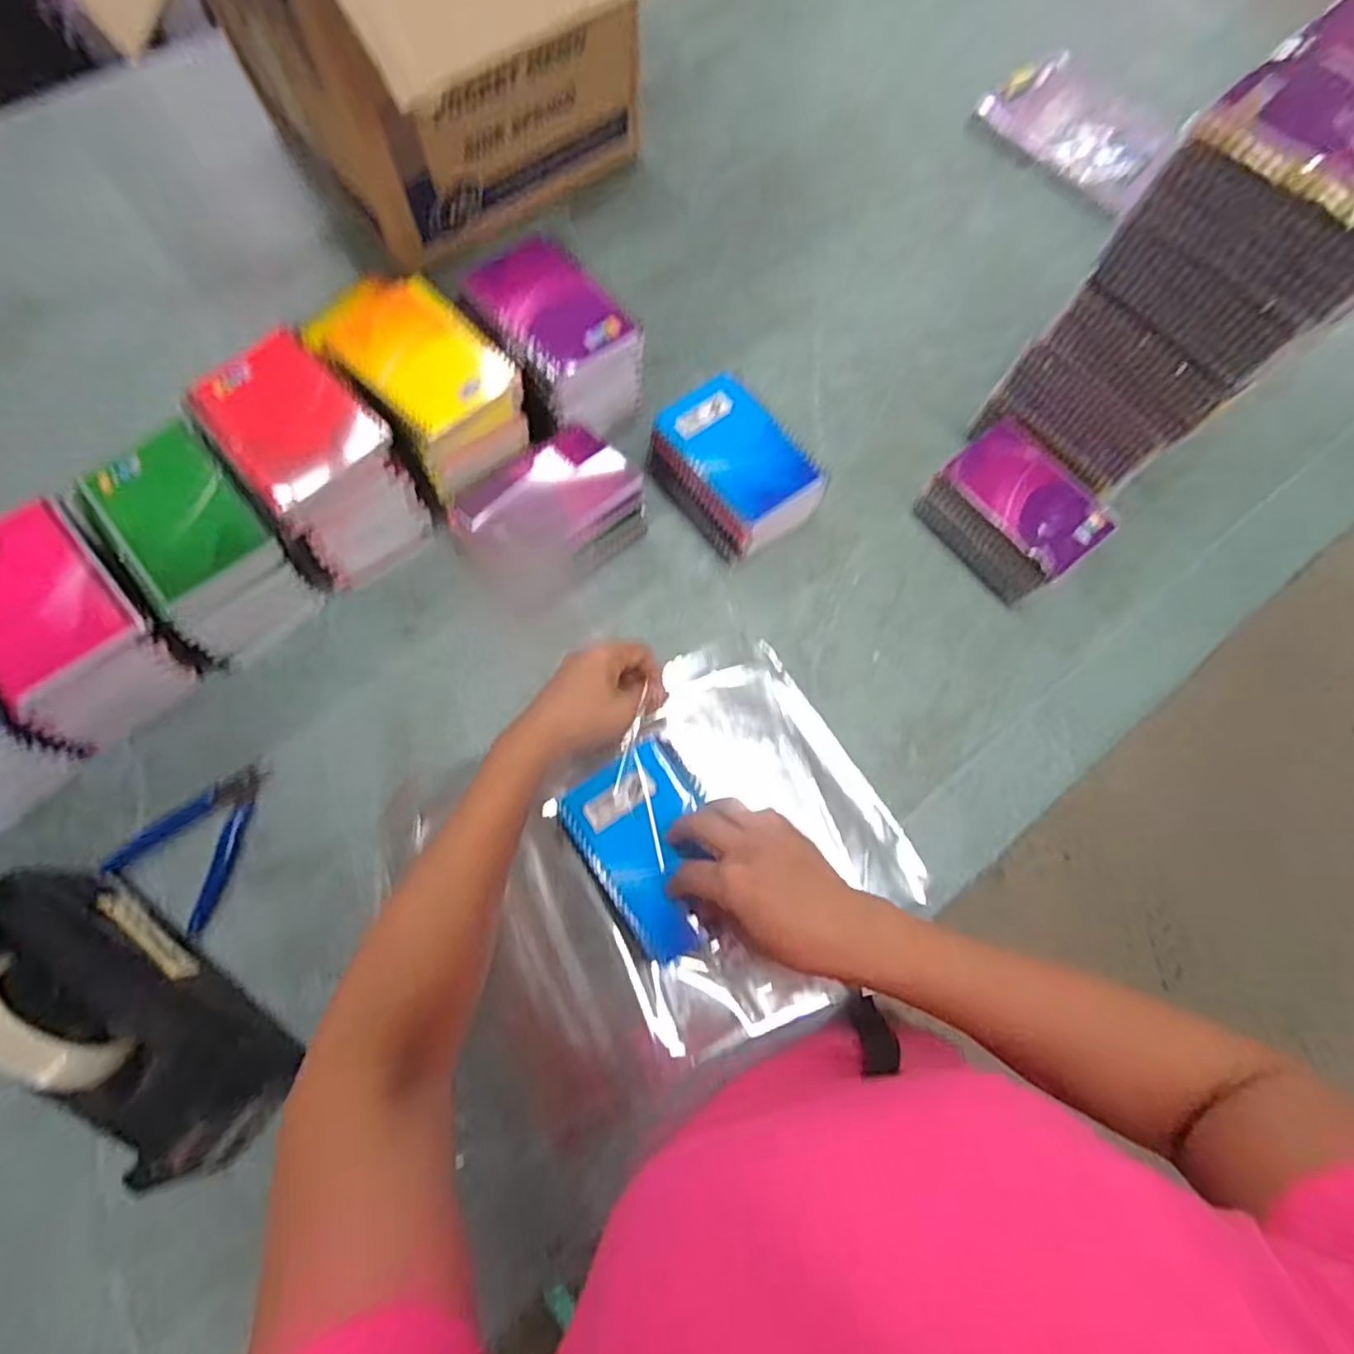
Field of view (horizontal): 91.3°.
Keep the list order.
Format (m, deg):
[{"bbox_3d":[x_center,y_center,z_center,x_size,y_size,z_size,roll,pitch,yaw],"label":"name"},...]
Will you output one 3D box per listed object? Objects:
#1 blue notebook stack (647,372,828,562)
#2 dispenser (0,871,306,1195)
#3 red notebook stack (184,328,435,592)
[{"bbox_3d":[0.050,-0.176,0.571,0.097,0.065,0.142,-39,77,-14],"label":"blue notebook stack"},{"bbox_3d":[-0.337,0.208,0.404,0.213,0.107,0.079,42,74,-2],"label":"dispenser"},{"bbox_3d":[-0.282,-0.166,0.527,0.105,0.109,0.152,-33,75,-12],"label":"red notebook stack"}]

